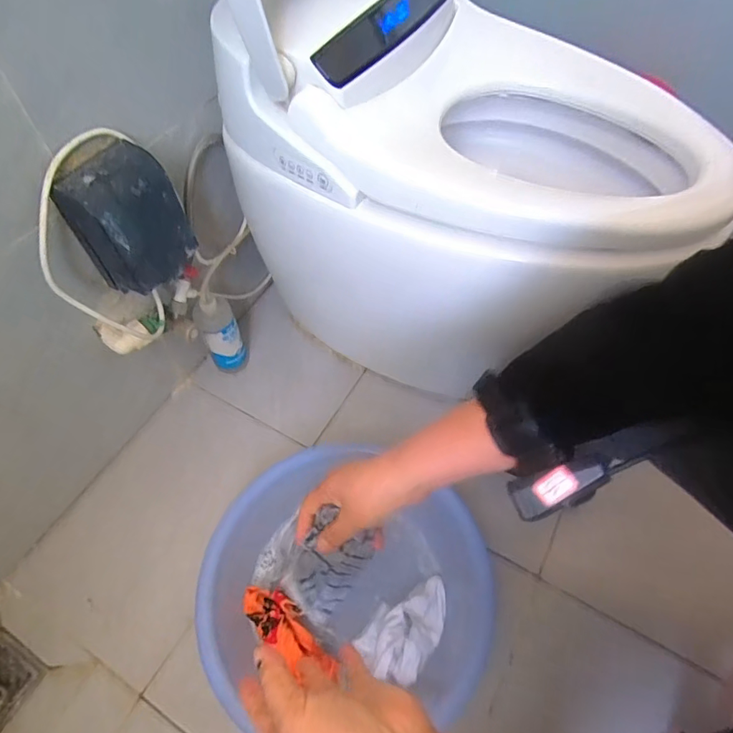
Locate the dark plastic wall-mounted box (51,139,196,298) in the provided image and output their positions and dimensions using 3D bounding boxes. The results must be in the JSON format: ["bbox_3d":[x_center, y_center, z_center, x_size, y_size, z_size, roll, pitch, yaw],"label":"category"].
[{"bbox_3d":[-0.289,-0.177,0.595,0.077,0.149,0.113,27,61,17],"label":"dark plastic wall-mounted box"}]

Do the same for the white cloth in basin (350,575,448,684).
[{"bbox_3d":[0.057,0.347,0.655,0.085,0.049,0.147,32,62,21],"label":"white cloth in basin"}]

